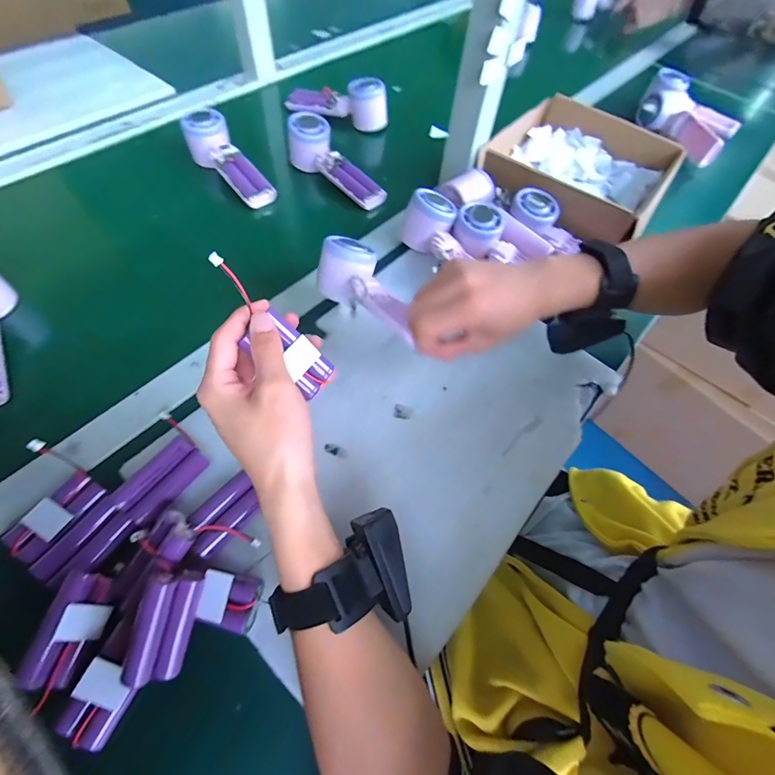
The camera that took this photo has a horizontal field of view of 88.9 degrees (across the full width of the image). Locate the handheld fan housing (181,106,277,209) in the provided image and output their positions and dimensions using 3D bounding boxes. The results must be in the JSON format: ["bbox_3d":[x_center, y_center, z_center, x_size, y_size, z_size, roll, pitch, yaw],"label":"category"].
[{"bbox_3d":[-0.218,-0.307,0.543,0.058,0.040,0.164,-39,85,-23],"label":"handheld fan housing"}]

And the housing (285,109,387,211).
[{"bbox_3d":[-0.074,-0.312,0.552,0.169,0.048,0.052,42,65,2],"label":"housing"}]

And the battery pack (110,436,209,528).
[{"bbox_3d":[-0.181,0.073,0.317,0.038,0.016,0.067,32,63,12],"label":"battery pack"}]

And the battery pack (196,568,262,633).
[{"bbox_3d":[-0.111,0.149,0.278,0.046,0.015,0.033,14,61,2],"label":"battery pack"}]

